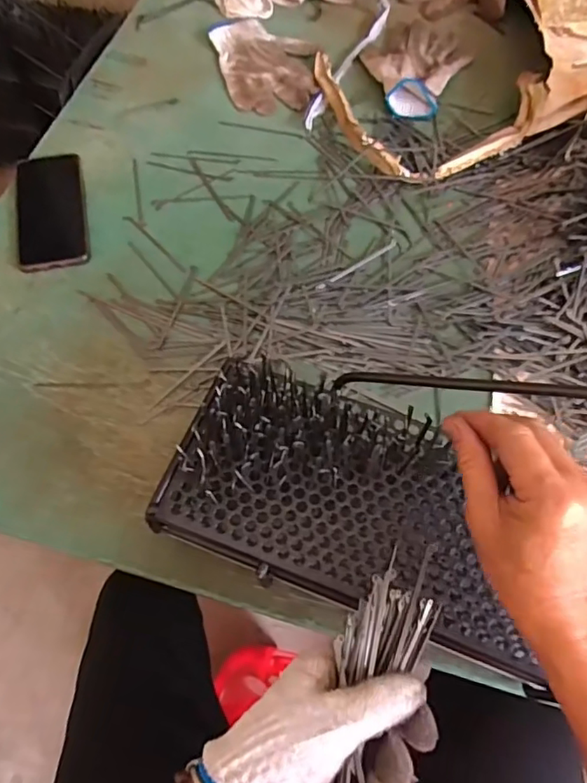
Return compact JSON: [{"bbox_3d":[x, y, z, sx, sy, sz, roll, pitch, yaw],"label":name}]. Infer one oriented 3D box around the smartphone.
[{"bbox_3d":[-0.276,-0.207,0.624,0.073,0.011,0.161,-12,65,-6],"label":"smartphone"}]

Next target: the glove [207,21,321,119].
[{"bbox_3d":[-0.032,-0.447,0.742,0.132,0.013,0.189,-15,65,-7],"label":"glove"}]

